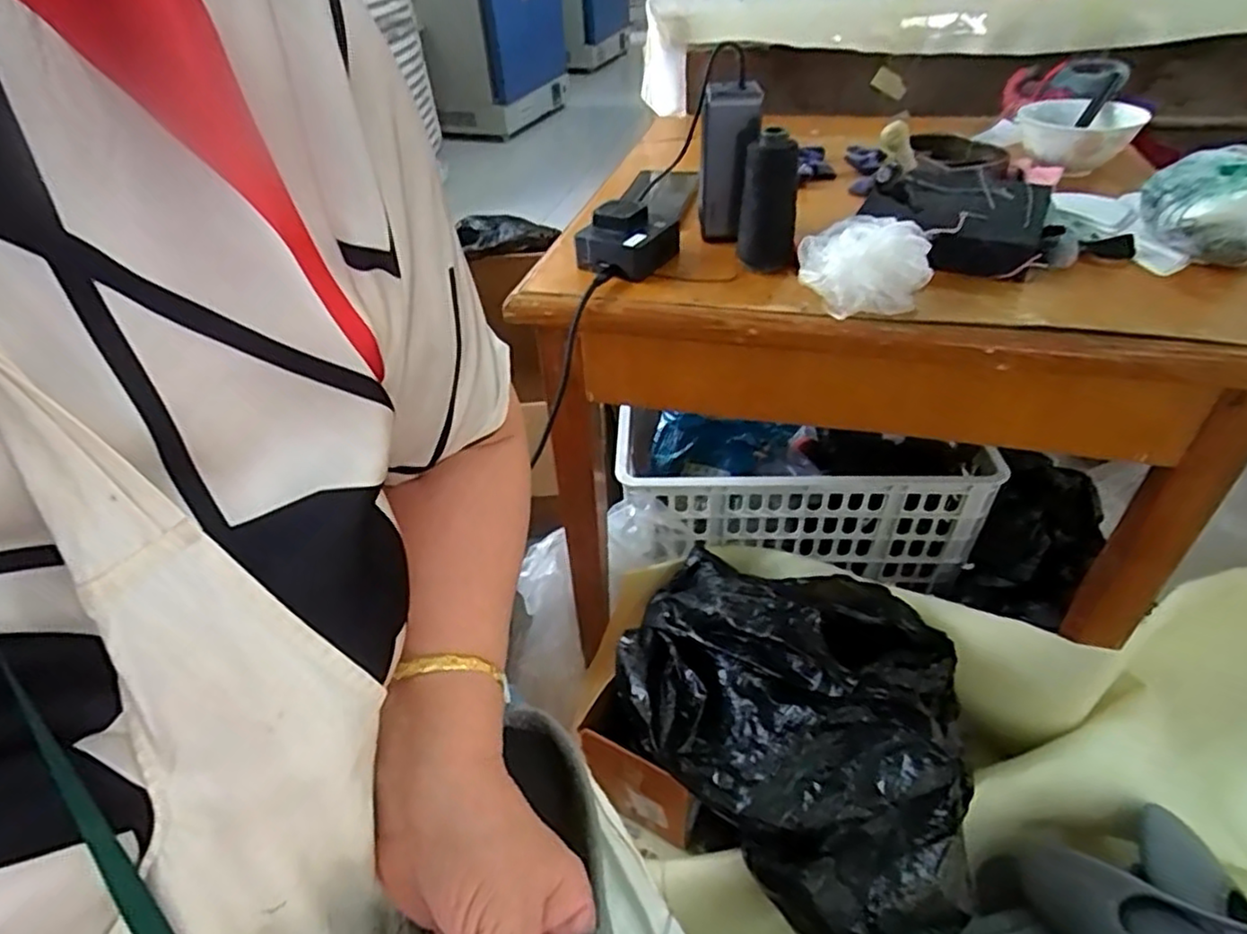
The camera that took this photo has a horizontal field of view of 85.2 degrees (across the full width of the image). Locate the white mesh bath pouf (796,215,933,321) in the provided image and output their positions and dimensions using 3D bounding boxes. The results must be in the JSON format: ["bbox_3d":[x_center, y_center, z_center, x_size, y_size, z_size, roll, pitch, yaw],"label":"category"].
[{"bbox_3d":[0.190,-0.161,0.538,0.098,0.049,0.078,9,42,14],"label":"white mesh bath pouf"}]

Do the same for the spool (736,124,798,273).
[{"bbox_3d":[0.123,-0.224,0.574,0.046,0.102,0.039,6,41,11],"label":"spool"}]

